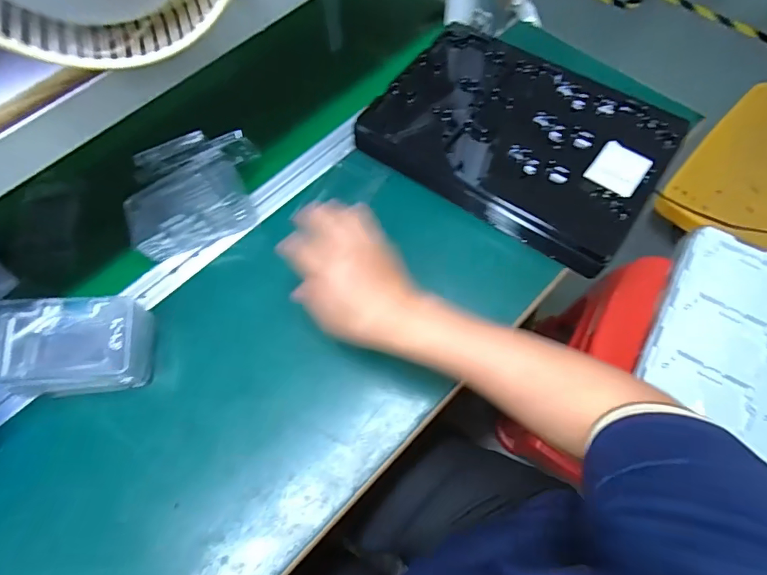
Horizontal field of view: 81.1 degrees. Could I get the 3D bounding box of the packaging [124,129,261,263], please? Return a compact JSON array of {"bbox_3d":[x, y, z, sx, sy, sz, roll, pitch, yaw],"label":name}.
[{"bbox_3d":[-0.212,-0.106,0.508,0.163,0.090,0.081,-28,66,-10],"label":"packaging"}]

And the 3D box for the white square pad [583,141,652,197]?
[{"bbox_3d":[0.262,-0.132,0.500,0.055,0.006,0.060,36,71,18],"label":"white square pad"}]

